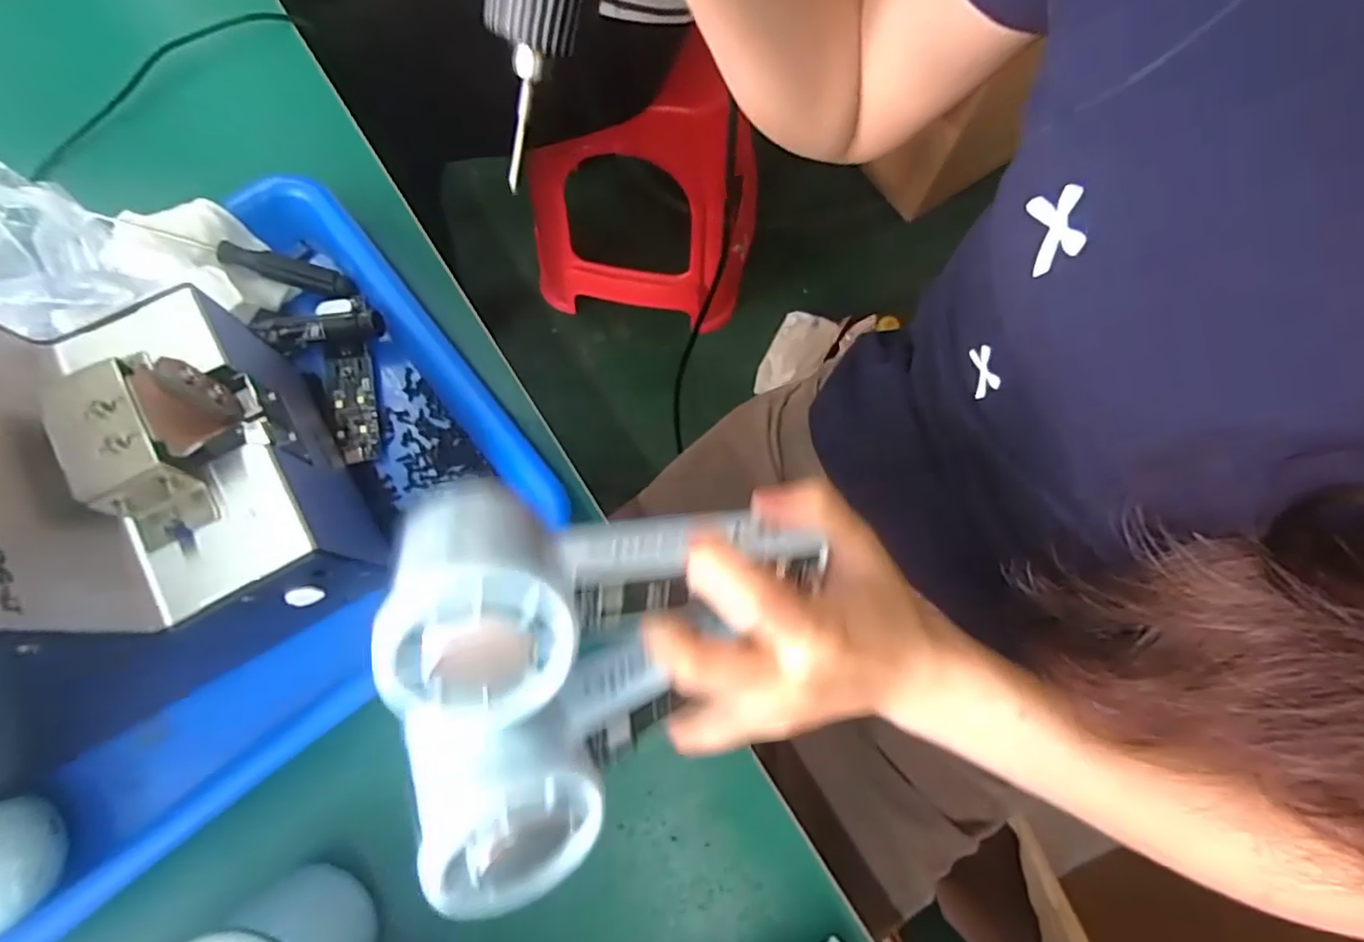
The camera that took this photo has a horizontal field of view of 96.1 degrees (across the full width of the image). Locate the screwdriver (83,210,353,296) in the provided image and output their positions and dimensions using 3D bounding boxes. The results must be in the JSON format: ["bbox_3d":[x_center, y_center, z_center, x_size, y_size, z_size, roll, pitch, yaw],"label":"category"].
[{"bbox_3d":[-0.225,-0.109,0.306,0.109,0.011,0.013,13,74,-20],"label":"screwdriver"}]

